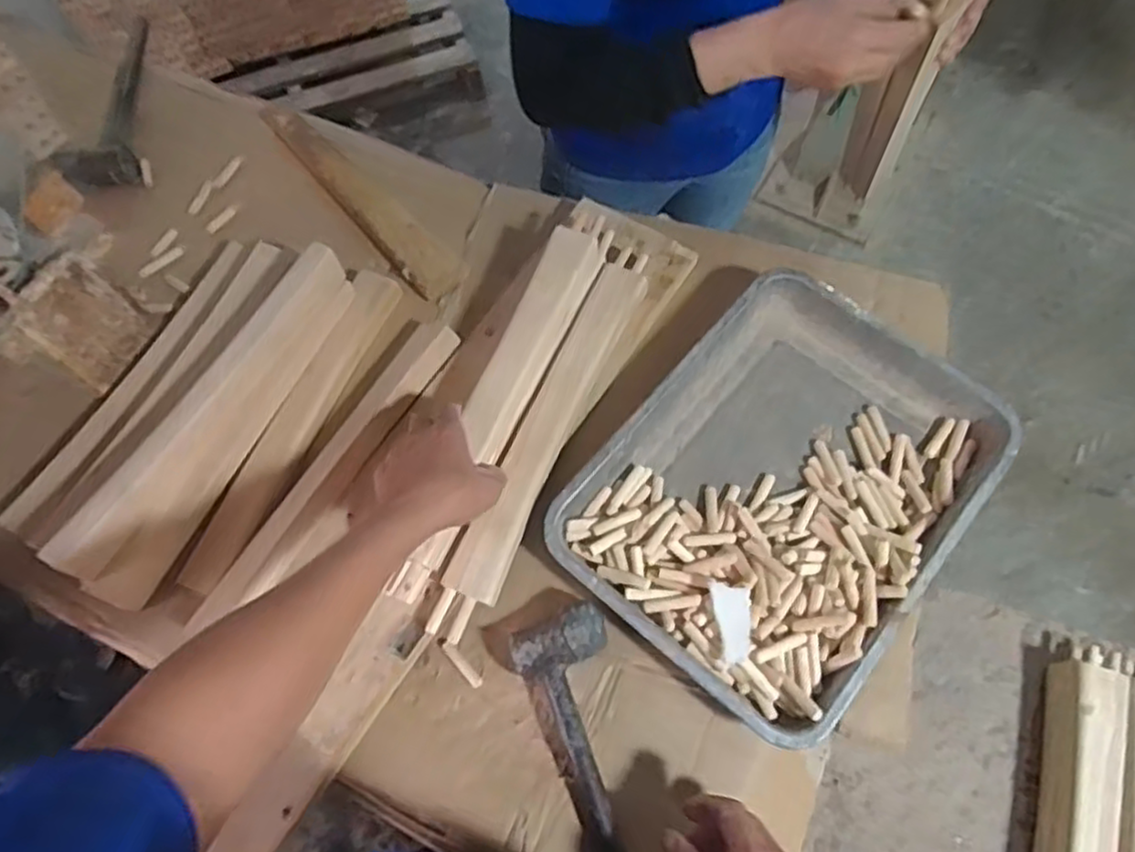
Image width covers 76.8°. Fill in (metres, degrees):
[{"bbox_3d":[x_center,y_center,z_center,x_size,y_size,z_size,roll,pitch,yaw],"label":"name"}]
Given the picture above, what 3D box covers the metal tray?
[{"bbox_3d":[0.202,0.055,0.676,0.294,0.051,0.387,38,72,17],"label":"metal tray"}]

